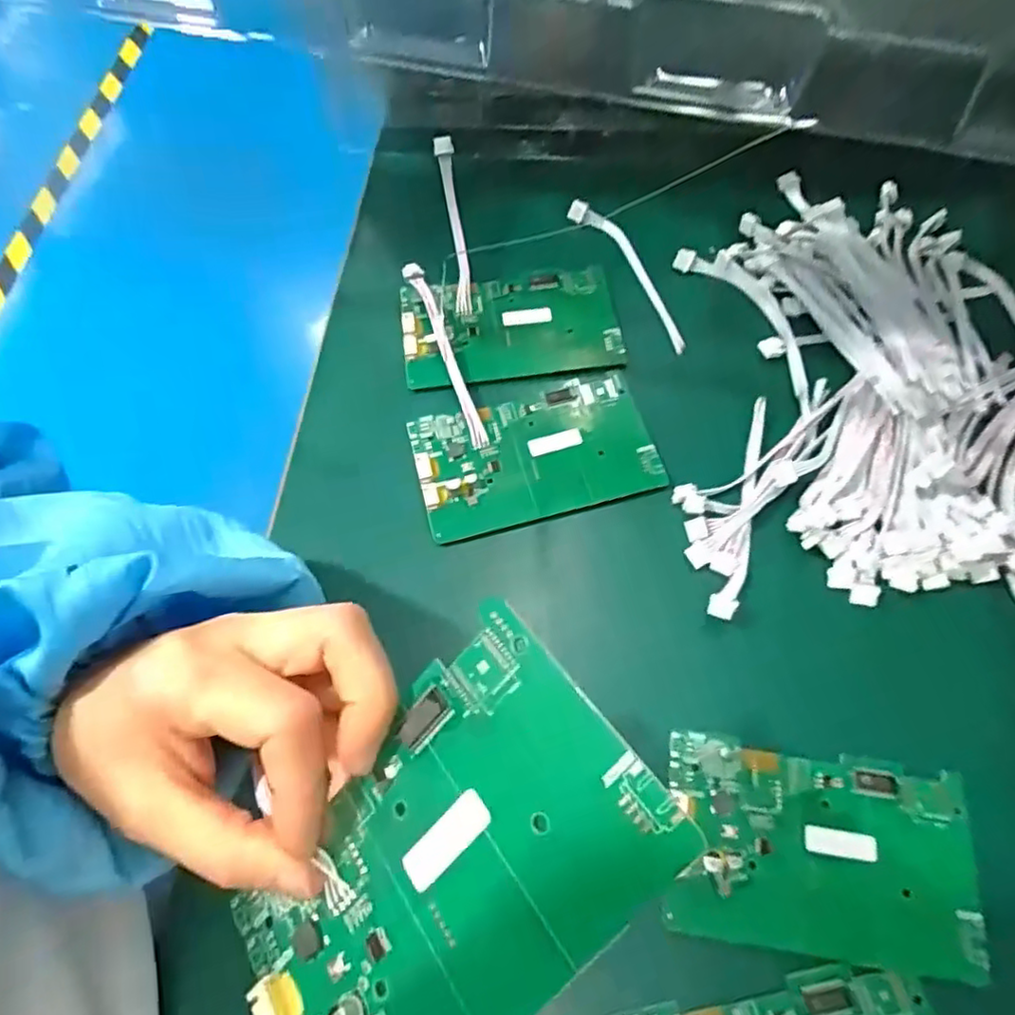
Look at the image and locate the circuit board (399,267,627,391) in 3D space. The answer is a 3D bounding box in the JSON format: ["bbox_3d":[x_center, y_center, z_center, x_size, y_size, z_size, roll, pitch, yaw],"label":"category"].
[{"bbox_3d":[0.002,-0.114,0.402,0.131,0.009,0.075,-8,66,-2],"label":"circuit board"}]

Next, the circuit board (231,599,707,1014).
[{"bbox_3d":[-0.021,0.098,0.172,0.129,0.006,0.077,-49,59,8],"label":"circuit board"}]

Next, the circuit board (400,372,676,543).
[{"bbox_3d":[0.015,-0.031,0.366,0.130,0.006,0.078,-15,67,-5],"label":"circuit board"}]

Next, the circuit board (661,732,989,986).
[{"bbox_3d":[0.137,0.150,0.286,0.128,0.007,0.080,8,67,5],"label":"circuit board"}]

